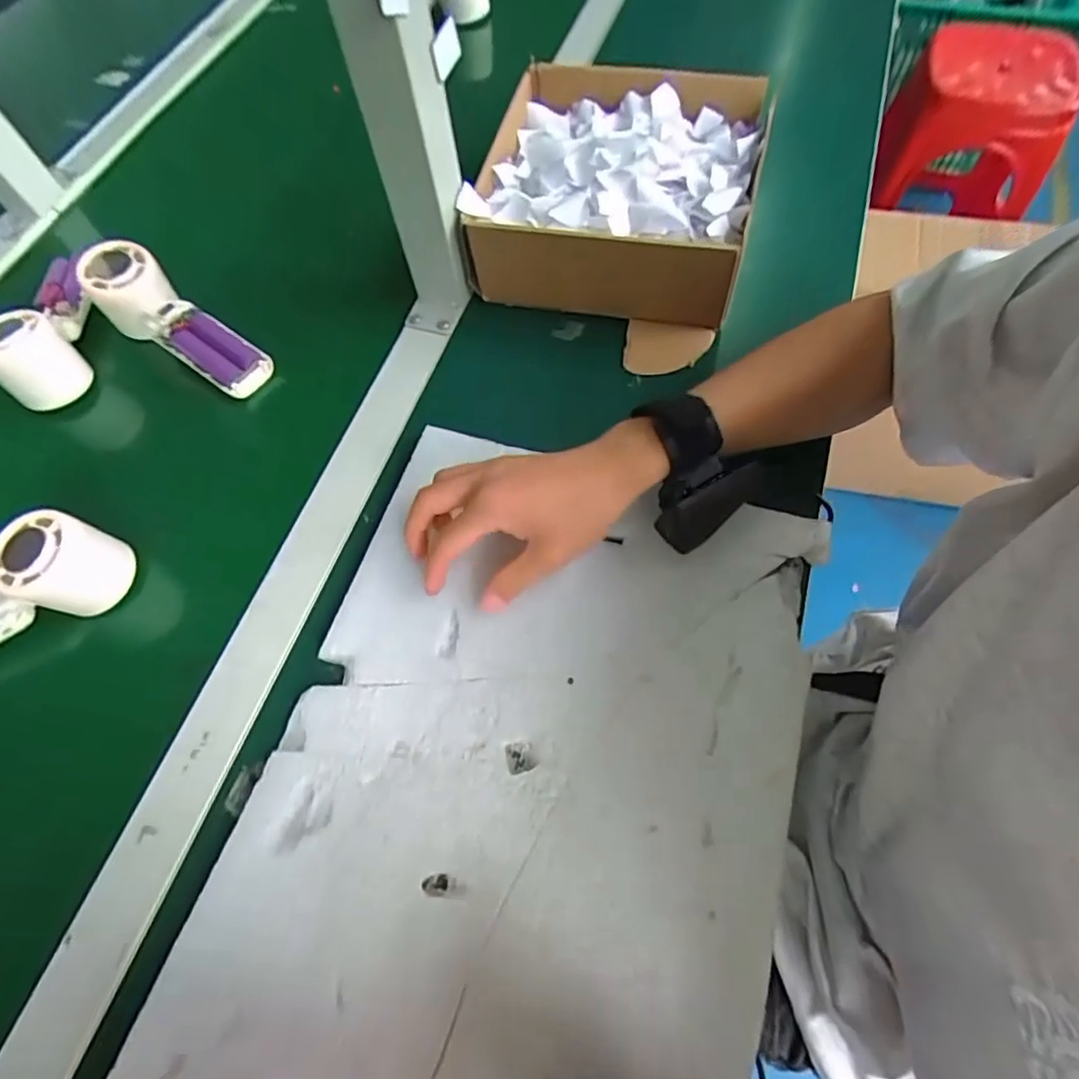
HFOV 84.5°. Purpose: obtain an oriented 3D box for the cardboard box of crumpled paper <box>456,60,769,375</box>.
[{"bbox_3d":[0.062,-0.269,0.487,0.211,0.086,0.252,12,66,10],"label":"cardboard box of crumpled paper"}]

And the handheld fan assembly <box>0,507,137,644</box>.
[{"bbox_3d":[-0.349,0.042,0.380,0.158,0.074,0.049,-27,65,-9],"label":"handheld fan assembly"}]

